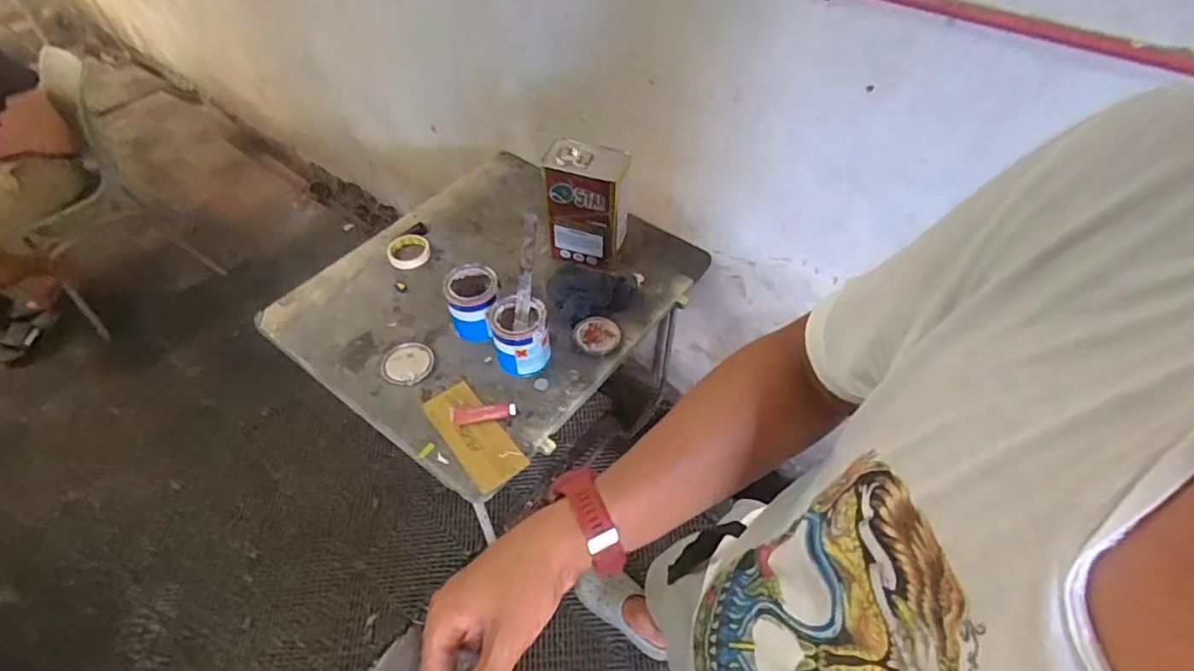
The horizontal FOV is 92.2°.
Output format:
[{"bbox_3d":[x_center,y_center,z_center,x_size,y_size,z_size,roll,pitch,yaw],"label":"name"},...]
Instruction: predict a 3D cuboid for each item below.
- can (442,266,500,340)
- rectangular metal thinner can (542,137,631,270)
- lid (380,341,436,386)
[{"bbox_3d":[-0.244,-0.064,1.150,0.104,0.107,0.110,-13,51,-9],"label":"can"},{"bbox_3d":[-0.020,-0.275,1.253,0.170,0.263,0.106,10,52,10],"label":"rectangular metal thinner can"},{"bbox_3d":[-0.376,0.053,1.138,0.101,0.007,0.111,-1,51,1],"label":"lid"}]

